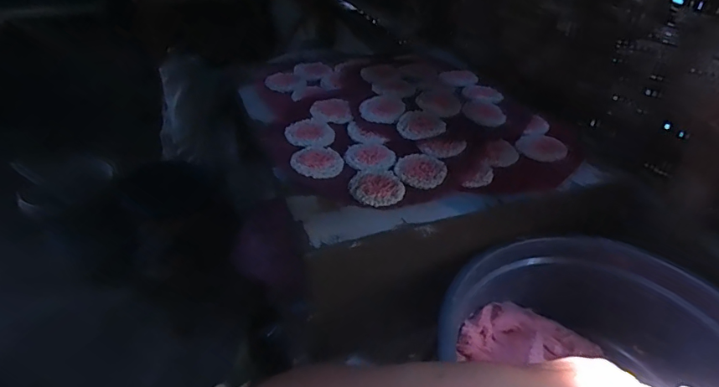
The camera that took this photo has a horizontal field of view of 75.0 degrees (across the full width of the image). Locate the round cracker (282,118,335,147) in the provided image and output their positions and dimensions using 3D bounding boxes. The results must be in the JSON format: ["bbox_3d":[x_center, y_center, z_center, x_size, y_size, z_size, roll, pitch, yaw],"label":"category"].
[{"bbox_3d":[-0.085,-0.103,0.795,0.081,0.008,0.081,2,37,-1],"label":"round cracker"}]

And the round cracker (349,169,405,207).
[{"bbox_3d":[0.025,-0.010,0.685,0.075,0.008,0.079,2,37,-1],"label":"round cracker"}]

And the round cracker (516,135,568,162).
[{"bbox_3d":[0.307,-0.079,0.790,0.090,0.004,0.073,-21,43,-28],"label":"round cracker"}]

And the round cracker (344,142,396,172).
[{"bbox_3d":[0.017,-0.060,0.752,0.079,0.004,0.082,2,37,-1],"label":"round cracker"}]

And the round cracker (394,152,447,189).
[{"bbox_3d":[0.093,-0.038,0.721,0.079,0.006,0.077,2,37,-1],"label":"round cracker"}]

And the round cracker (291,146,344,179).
[{"bbox_3d":[-0.066,-0.052,0.729,0.078,0.010,0.074,2,37,-1],"label":"round cracker"}]

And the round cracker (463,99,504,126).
[{"bbox_3d":[0.228,-0.148,0.853,0.075,0.013,0.085,11,38,11],"label":"round cracker"}]

